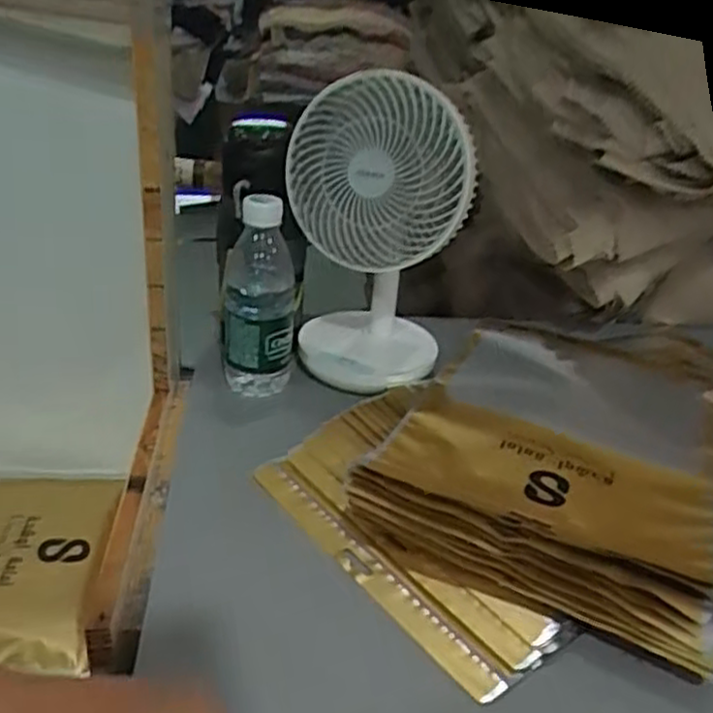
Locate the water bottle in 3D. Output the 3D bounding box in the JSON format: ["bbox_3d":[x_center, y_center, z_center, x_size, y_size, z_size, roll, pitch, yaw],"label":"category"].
[{"bbox_3d":[-0.086,-0.057,0.652,0.061,0.161,0.062,-3,29,-14],"label":"water bottle"}]

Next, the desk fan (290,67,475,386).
[{"bbox_3d":[0.016,-0.105,0.665,0.150,0.255,0.115,2,28,-5],"label":"desk fan"}]

